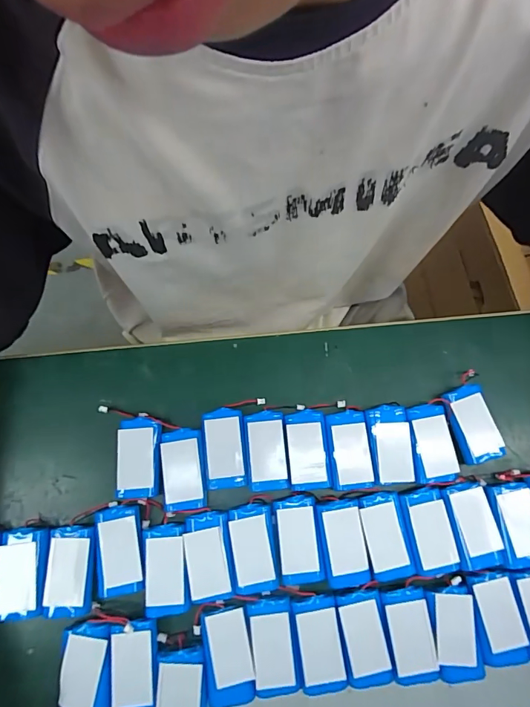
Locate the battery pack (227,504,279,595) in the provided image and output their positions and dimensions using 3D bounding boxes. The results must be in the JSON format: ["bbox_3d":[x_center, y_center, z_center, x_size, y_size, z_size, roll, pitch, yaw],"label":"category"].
[{"bbox_3d":[-0.010,0.164,0.350,0.036,0.006,0.069,-8,78,-3],"label":"battery pack"}]

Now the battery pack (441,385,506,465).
[{"bbox_3d":[0.187,0.065,0.381,0.039,0.013,0.067,-18,76,-4],"label":"battery pack"}]

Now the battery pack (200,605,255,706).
[{"bbox_3d":[-0.030,0.241,0.333,0.038,0.011,0.069,-8,78,-4],"label":"battery pack"}]

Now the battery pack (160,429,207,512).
[{"bbox_3d":[-0.072,0.102,0.367,0.037,0.012,0.067,-7,78,-3],"label":"battery pack"}]

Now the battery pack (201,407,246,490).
[{"bbox_3d":[-0.036,0.084,0.373,0.035,0.014,0.068,-5,78,-3],"label":"battery pack"}]

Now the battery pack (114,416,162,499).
[{"bbox_3d":[-0.111,0.091,0.369,0.037,0.015,0.068,-1,78,-2],"label":"battery pack"}]

